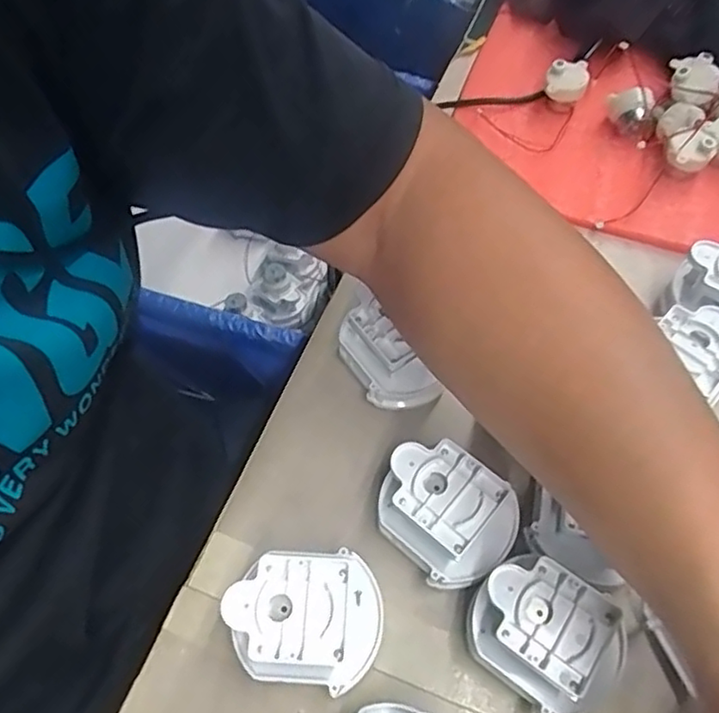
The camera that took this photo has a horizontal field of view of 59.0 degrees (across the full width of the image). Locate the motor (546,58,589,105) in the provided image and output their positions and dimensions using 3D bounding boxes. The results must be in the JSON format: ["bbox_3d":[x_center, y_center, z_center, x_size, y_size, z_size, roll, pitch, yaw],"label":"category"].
[{"bbox_3d":[0.160,-0.212,0.485,0.028,0.025,0.020,2,60,-1],"label":"motor"}]

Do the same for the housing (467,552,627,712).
[{"bbox_3d":[0.088,0.131,0.302,0.059,0.051,0.070,-40,68,-21],"label":"housing"}]

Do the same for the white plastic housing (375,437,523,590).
[{"bbox_3d":[0.043,0.083,0.329,0.071,0.053,0.059,32,64,15],"label":"white plastic housing"}]

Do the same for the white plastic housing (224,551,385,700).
[{"bbox_3d":[-0.025,0.126,0.302,0.070,0.052,0.054,2,60,-1],"label":"white plastic housing"}]

